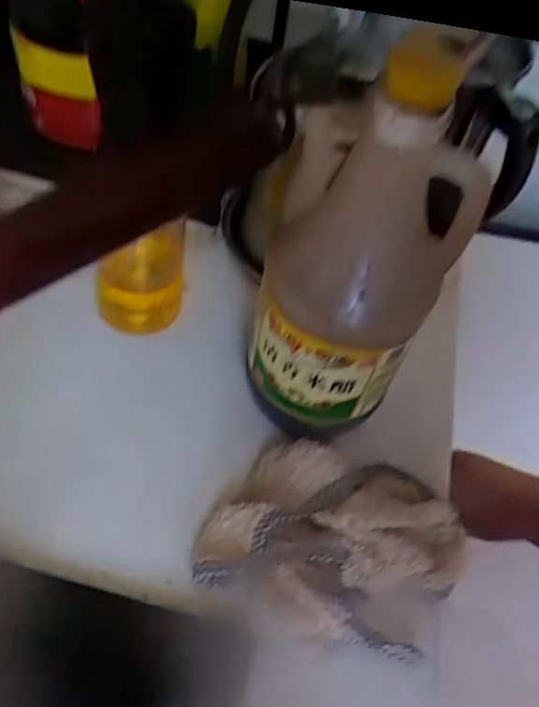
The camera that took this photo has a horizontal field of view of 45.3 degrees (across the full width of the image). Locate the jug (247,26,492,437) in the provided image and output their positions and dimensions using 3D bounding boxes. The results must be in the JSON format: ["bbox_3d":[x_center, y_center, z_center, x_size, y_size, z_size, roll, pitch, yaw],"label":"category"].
[{"bbox_3d":[0.039,-0.035,0.311,0.083,0.198,0.074,25,57,8],"label":"jug"}]

